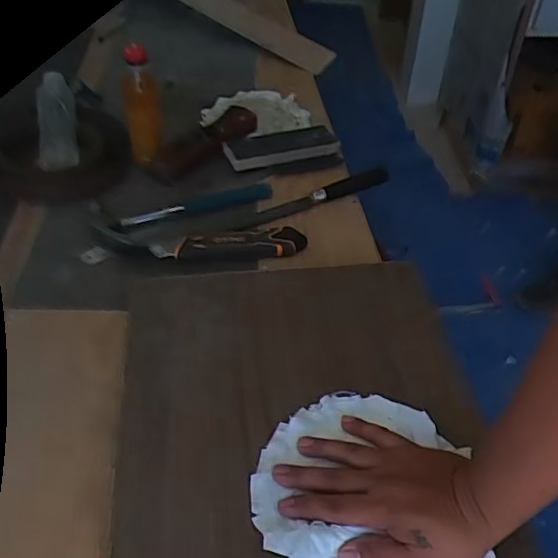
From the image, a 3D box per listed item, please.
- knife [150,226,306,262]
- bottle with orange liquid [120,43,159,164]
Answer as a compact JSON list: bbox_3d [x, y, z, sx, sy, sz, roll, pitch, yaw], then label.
[{"bbox_3d":[-0.061,-0.045,0.743,0.189,0.014,0.042,-9,45,-11],"label":"knife"},{"bbox_3d":[-0.197,-0.249,0.842,0.052,0.164,0.040,-8,45,-12],"label":"bottle with orange liquid"}]

